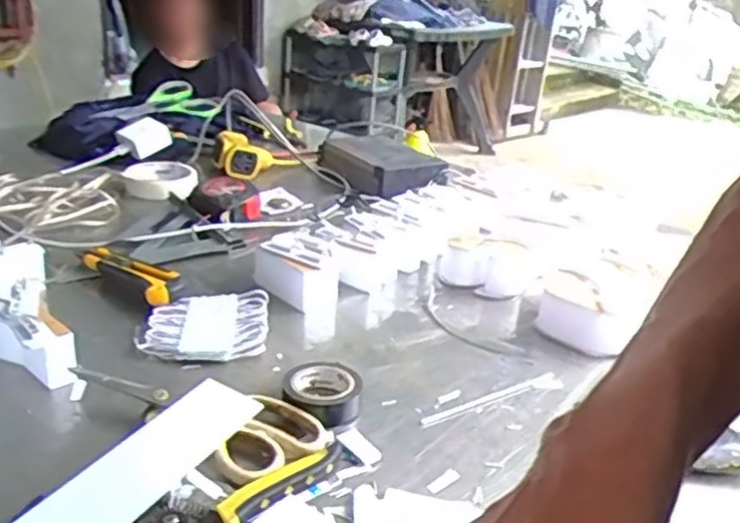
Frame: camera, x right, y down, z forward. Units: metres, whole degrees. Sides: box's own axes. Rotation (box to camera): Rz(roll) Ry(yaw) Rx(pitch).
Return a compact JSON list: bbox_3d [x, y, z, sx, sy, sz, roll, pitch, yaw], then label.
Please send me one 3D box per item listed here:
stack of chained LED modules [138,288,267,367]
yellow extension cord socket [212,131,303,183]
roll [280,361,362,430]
[{"bbox_3d":[-0.143,0.057,0.635,0.106,0.021,0.100,1,24,-8],"label":"stack of chained LED modules"},{"bbox_3d":[-0.166,-0.155,1.093,0.055,0.060,0.162,21,15,32],"label":"yellow extension cord socket"},{"bbox_3d":[-0.037,0.099,0.553,0.061,0.022,0.061,4,23,-2],"label":"roll"}]

